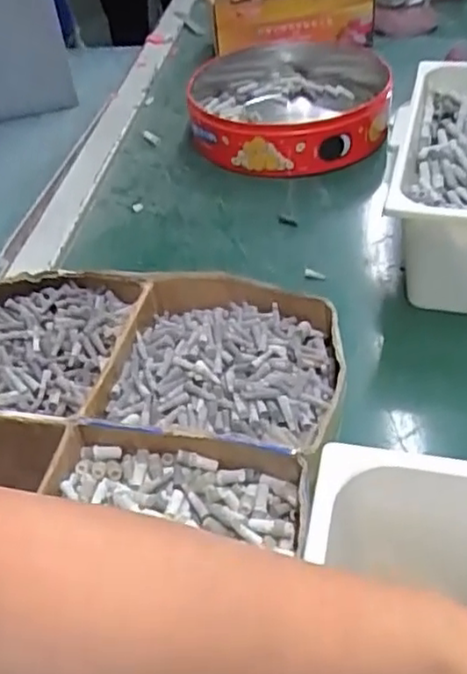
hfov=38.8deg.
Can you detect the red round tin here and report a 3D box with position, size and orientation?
[{"bbox_3d":[0.072,-0.296,0.845,0.254,0.066,0.251,-7,43,0],"label":"red round tin"}]

